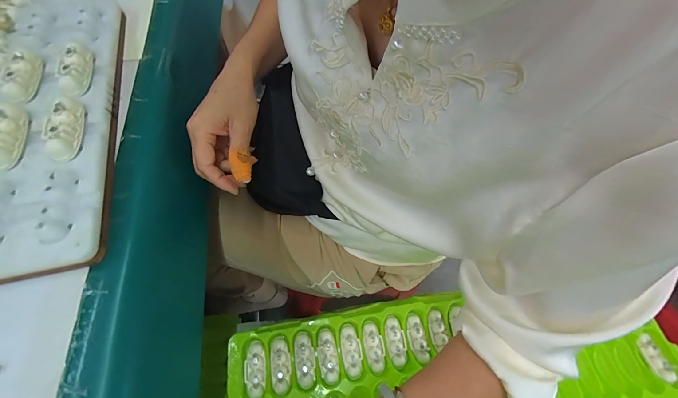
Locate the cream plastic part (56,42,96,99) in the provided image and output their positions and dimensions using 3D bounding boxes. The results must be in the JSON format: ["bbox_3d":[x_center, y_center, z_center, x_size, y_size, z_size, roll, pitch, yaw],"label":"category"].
[{"bbox_3d":[-0.253,-0.125,0.286,0.023,0.016,0.064,-15,66,-11],"label":"cream plastic part"}]

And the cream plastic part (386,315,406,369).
[{"bbox_3d":[0.078,0.191,0.403,0.022,0.006,0.062,-6,64,-7],"label":"cream plastic part"}]

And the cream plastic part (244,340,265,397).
[{"bbox_3d":[-0.107,0.215,0.378,0.023,0.007,0.062,-5,64,-6],"label":"cream plastic part"}]

